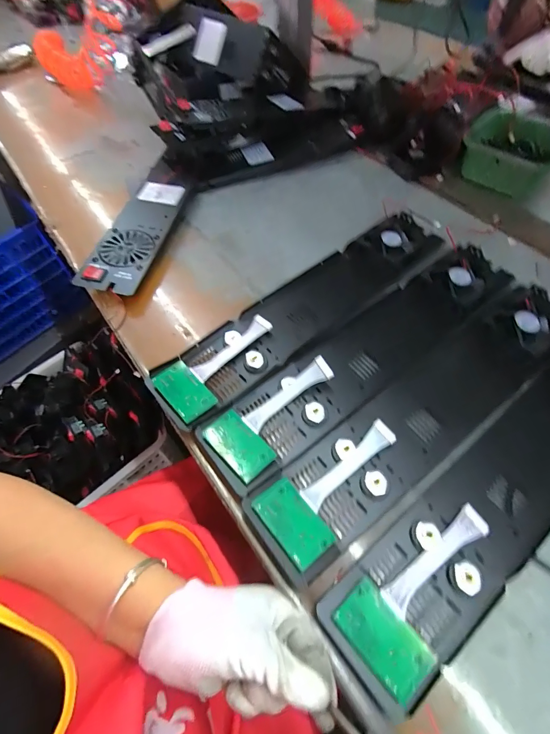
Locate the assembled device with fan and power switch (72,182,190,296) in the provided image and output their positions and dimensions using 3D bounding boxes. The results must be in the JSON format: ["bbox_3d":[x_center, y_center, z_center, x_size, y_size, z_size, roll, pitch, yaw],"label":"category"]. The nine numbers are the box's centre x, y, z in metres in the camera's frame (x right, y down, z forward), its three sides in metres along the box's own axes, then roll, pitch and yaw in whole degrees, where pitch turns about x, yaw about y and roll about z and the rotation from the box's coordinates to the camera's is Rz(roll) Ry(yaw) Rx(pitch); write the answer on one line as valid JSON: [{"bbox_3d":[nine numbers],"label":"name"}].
[{"bbox_3d":[-0.224,-0.221,0.599,0.095,0.030,0.260,10,59,7],"label":"assembled device with fan and power switch"}]

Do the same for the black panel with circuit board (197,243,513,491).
[{"bbox_3d":[0.120,-0.028,0.448,0.462,0.025,0.097,-34,64,-18],"label":"black panel with circuit board"}]

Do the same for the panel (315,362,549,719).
[{"bbox_3d":[0.248,0.110,0.362,0.468,0.025,0.098,-35,64,-19],"label":"panel"}]

